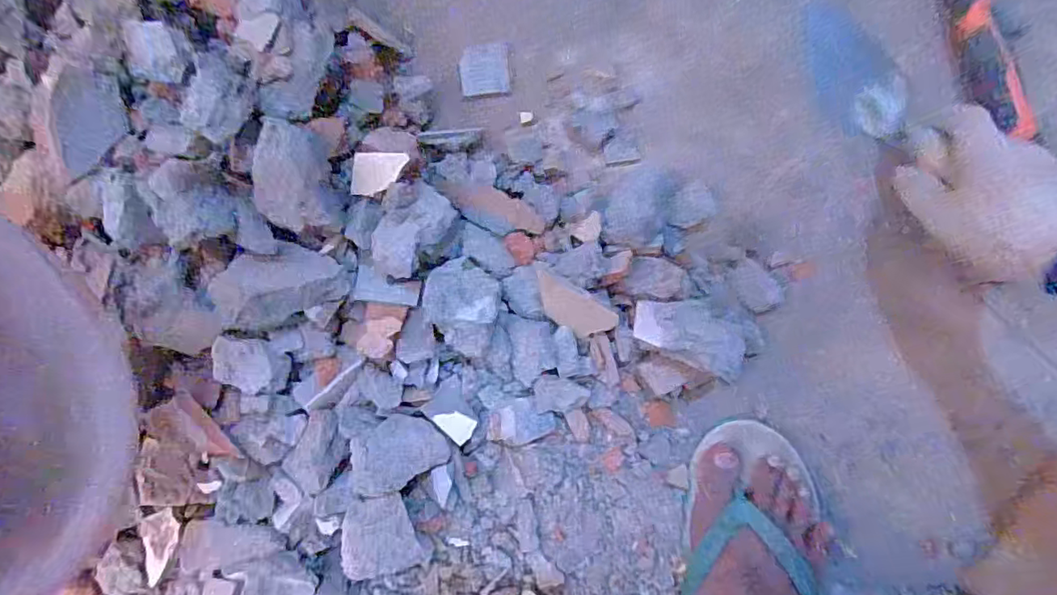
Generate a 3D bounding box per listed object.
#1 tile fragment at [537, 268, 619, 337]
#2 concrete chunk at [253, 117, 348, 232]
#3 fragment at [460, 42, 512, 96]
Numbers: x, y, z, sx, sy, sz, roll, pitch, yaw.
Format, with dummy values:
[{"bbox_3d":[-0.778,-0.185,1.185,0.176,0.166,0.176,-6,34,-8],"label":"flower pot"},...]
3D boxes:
[{"bbox_3d":[0.036,0.009,0.461,0.077,0.009,0.032,32,86,0],"label":"tile fragment"},{"bbox_3d":[-0.172,-0.089,0.402,0.050,0.034,0.078,-16,87,-1],"label":"concrete chunk"},{"bbox_3d":[-0.039,-0.204,0.493,0.044,0.010,0.047,-8,87,-2],"label":"fragment"}]

